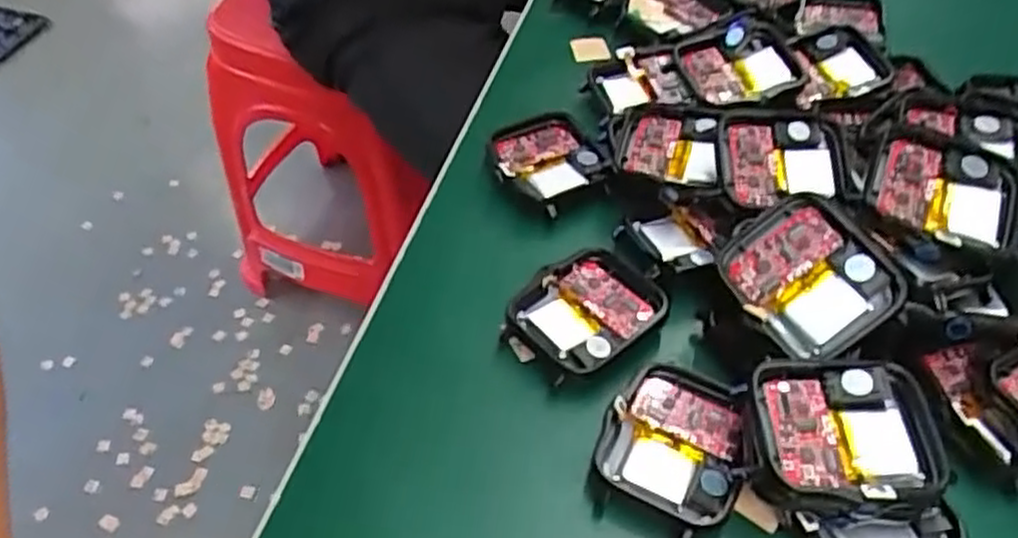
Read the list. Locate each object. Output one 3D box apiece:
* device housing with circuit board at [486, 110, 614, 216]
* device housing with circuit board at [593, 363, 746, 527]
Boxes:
[{"bbox_3d":[0.015,-0.040,0.284,0.037,0.008,0.040,-29,55,-22],"label":"device housing with circuit board"},{"bbox_3d":[0.044,0.045,0.210,0.036,0.006,0.041,16,52,14],"label":"device housing with circuit board"}]

